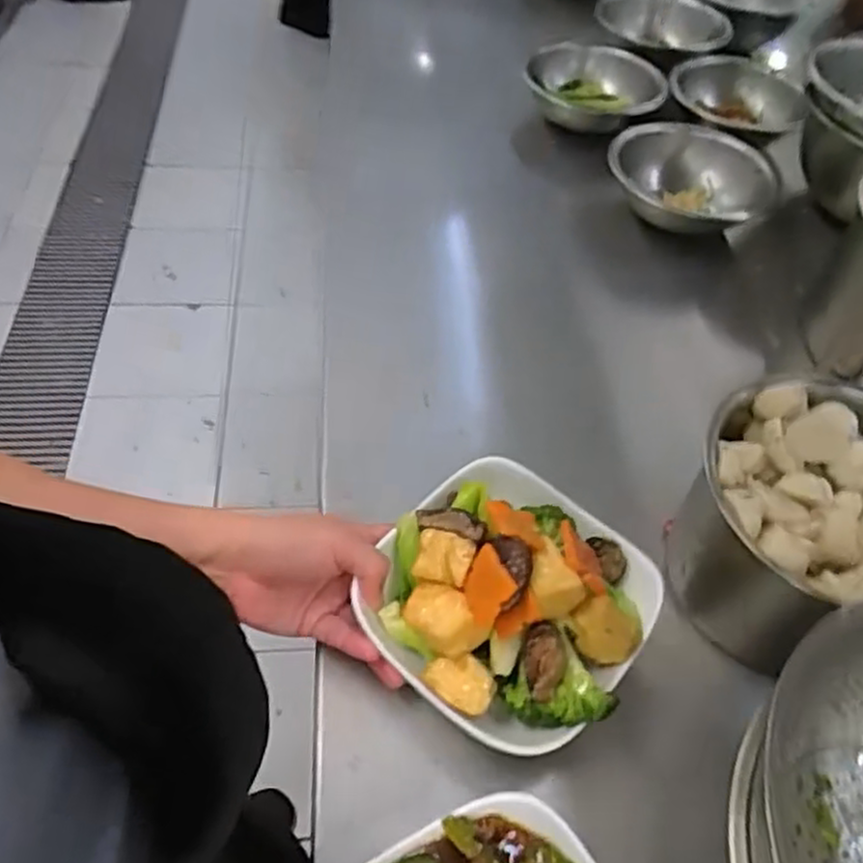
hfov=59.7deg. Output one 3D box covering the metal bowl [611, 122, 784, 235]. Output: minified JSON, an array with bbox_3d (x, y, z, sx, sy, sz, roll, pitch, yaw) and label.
[{"bbox_3d":[0.247,-0.239,0.736,0.150,0.056,0.143,1,51,-2],"label":"metal bowl"}]

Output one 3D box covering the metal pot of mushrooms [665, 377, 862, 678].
[{"bbox_3d":[0.231,0.058,0.453,0.150,0.111,0.142,1,51,-2],"label":"metal pot of mushrooms"}]

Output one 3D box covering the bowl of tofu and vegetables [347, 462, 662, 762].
[{"bbox_3d":[0.047,0.084,0.417,0.142,0.059,0.148,35,56,20],"label":"bowl of tofu and vegetables"}]

